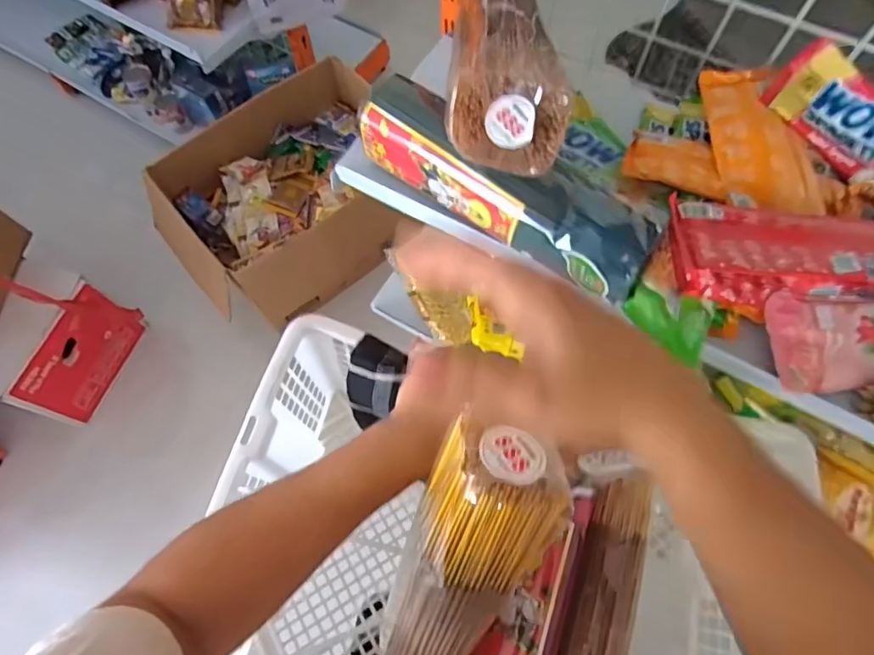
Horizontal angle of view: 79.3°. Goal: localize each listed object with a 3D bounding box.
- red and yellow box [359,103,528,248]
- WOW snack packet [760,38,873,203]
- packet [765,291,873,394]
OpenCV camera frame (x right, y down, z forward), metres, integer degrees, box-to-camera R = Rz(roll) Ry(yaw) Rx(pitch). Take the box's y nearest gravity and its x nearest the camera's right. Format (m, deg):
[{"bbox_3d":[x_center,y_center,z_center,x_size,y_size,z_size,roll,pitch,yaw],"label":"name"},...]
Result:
[{"bbox_3d":[0.000,-0.153,0.532,0.198,0.059,0.021,37,73,15],"label":"red and yellow box"},{"bbox_3d":[0.456,-0.185,0.549,0.245,0.035,0.080,37,103,-1],"label":"WOW snack packet"},{"bbox_3d":[0.384,0.013,0.486,0.145,0.029,0.091,4,67,3],"label":"packet"}]

